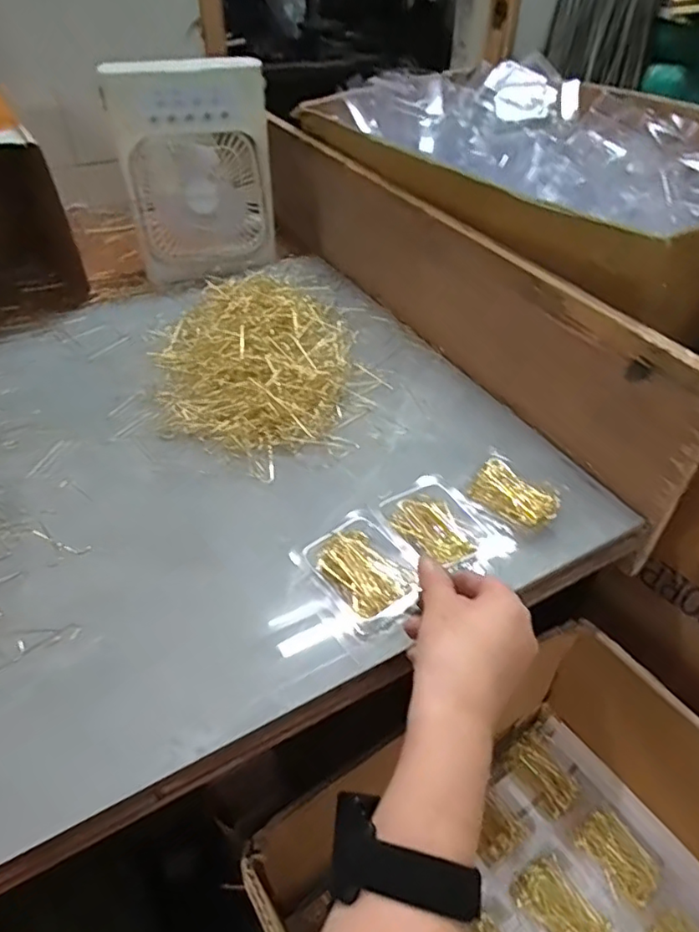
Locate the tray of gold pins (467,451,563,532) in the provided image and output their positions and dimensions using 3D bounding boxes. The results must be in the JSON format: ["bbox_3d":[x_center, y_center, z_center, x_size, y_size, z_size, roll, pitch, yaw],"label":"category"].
[{"bbox_3d":[0.137,0.024,0.486,0.069,0.018,0.051,29,51,28],"label":"tray of gold pins"}]

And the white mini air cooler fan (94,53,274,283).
[{"bbox_3d":[-0.210,-0.399,0.785,0.187,0.236,0.154,-15,45,-15],"label":"white mini air cooler fan"}]

